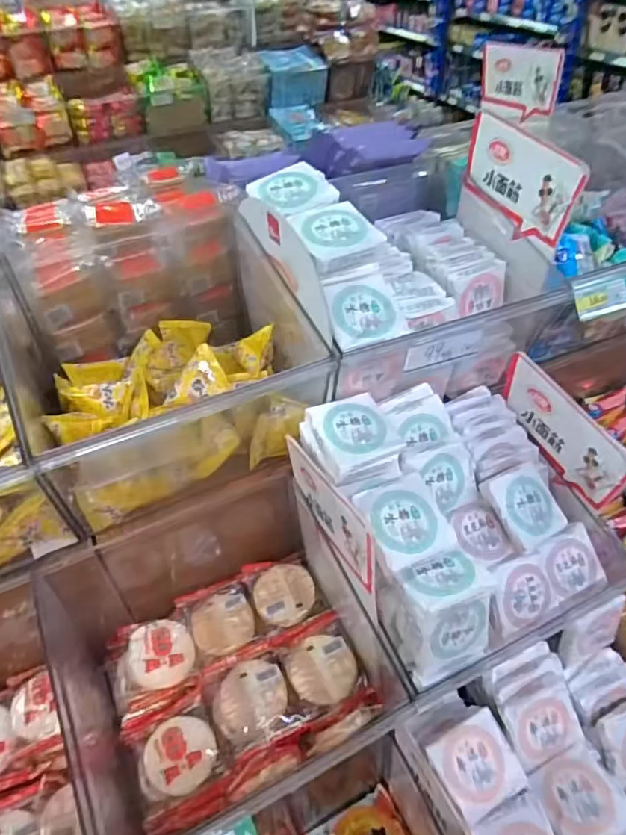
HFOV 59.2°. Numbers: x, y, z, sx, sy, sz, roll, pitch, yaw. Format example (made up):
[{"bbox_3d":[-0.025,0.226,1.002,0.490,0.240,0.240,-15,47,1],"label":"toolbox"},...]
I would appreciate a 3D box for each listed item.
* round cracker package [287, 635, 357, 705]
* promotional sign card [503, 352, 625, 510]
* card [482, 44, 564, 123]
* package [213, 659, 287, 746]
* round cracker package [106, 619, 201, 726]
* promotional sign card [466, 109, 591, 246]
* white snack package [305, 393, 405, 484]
[{"bbox_3d":[0.011,0.288,0.637,0.074,0.022,0.073,-1,44,1],"label":"round cracker package"},{"bbox_3d":[0.296,0.012,0.665,0.006,0.100,0.193,-18,53,-19],"label":"promotional sign card"},{"bbox_3d":[0.367,-0.608,0.992,0.009,0.101,0.192,-15,39,-21],"label":"card"},{"bbox_3d":[-0.070,0.314,0.618,0.073,0.016,0.084,26,51,27],"label":"package"},{"bbox_3d":[-0.192,0.292,0.658,0.103,0.048,0.096,-1,44,1],"label":"round cracker package"},{"bbox_3d":[0.249,-0.289,0.670,0.006,0.099,0.180,-16,48,-22],"label":"promotional sign card"},{"bbox_3d":[0.045,0.016,0.602,0.089,0.020,0.091,-15,57,-22],"label":"white snack package"}]

